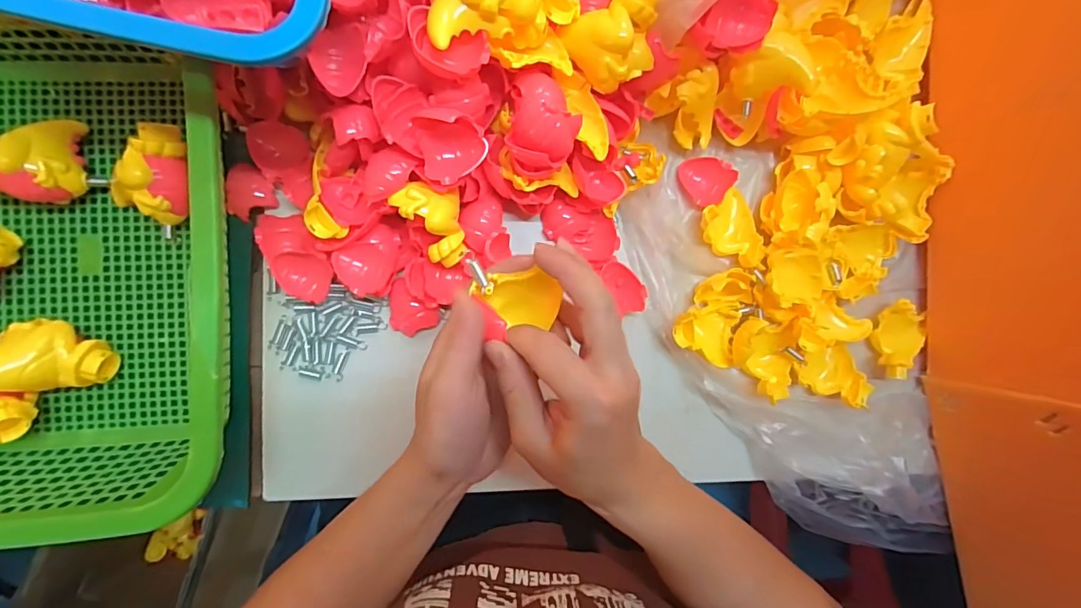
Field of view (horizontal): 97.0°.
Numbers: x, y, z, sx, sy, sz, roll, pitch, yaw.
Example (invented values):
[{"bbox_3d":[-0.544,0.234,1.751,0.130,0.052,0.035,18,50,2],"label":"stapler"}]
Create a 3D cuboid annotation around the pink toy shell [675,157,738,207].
[{"bbox_3d":[0.139,-0.105,0.399,0.038,0.017,0.042,-32,94,-5],"label":"pink toy shell"}]

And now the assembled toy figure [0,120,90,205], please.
[{"bbox_3d":[-0.359,-0.102,0.336,0.056,0.050,0.059,3,90,-6],"label":"assembled toy figure"}]

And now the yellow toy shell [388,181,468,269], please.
[{"bbox_3d":[-0.079,-0.057,0.344,0.045,0.029,0.056,-8,91,-6],"label":"yellow toy shell"}]

